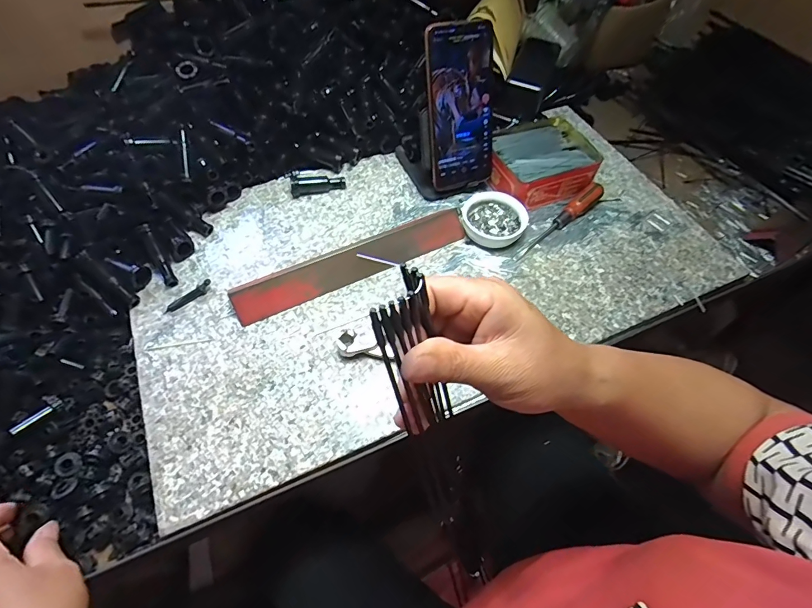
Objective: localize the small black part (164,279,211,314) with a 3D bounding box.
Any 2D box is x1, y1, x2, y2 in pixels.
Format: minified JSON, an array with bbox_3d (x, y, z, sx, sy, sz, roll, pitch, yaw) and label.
[{"bbox_3d":[-0.222,-0.008,0.428,0.051,0.010,0.010,-35,65,-22],"label":"small black part"}]

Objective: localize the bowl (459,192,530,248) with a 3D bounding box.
[{"bbox_3d":[0.101,-0.096,0.488,0.072,0.027,0.063,18,59,9],"label":"bowl"}]

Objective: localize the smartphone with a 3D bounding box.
[{"bbox_3d":[0.063,-0.214,0.468,0.077,0.165,0.006,-15,33,-15],"label":"smartphone"}]

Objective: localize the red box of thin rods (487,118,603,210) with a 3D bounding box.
[{"bbox_3d":[0.166,-0.176,0.531,0.131,0.045,0.107,-22,61,-15],"label":"red box of thin rods"}]

